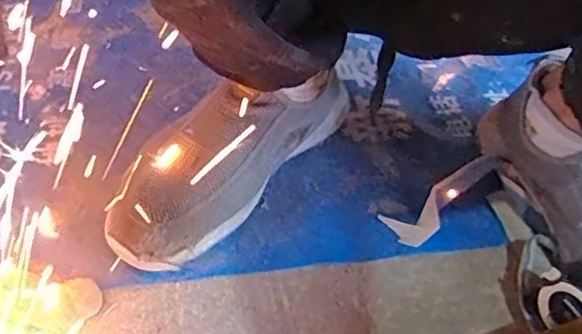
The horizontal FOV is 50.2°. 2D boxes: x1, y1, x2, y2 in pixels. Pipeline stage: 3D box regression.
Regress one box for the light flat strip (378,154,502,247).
[{"bbox_3d":[0.128,0.022,0.535,0.041,0.027,0.120,37,54,26],"label":"light flat strip"}]

